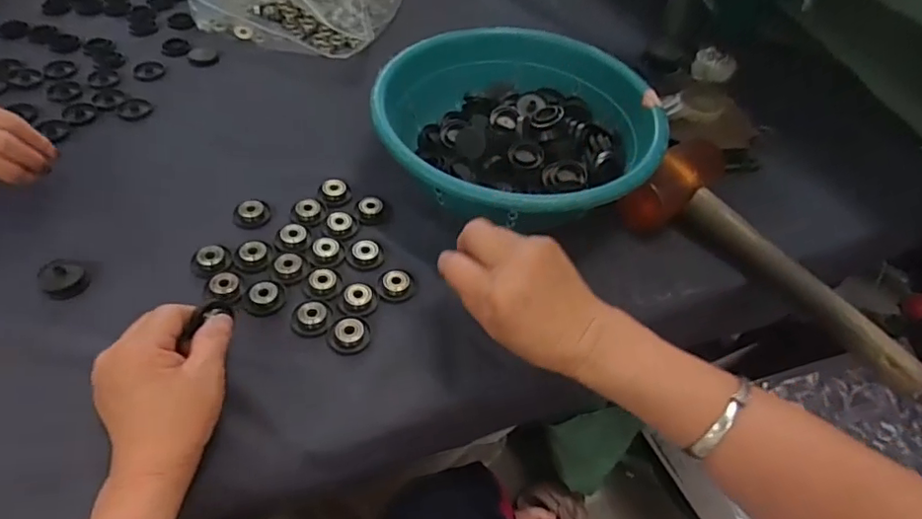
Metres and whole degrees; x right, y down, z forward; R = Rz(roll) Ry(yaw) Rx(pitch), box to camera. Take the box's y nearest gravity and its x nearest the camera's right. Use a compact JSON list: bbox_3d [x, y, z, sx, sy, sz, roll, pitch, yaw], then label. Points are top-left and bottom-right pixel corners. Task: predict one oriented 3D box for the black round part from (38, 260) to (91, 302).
[{"bbox_3d":[-0.321,0.015,0.455,0.035,0.014,0.031,-6,50,-11],"label":"black round part"}]

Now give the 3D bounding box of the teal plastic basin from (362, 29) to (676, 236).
[{"bbox_3d":[0.050,-0.109,0.544,0.252,0.096,0.248,3,49,-4],"label":"teal plastic basin"}]

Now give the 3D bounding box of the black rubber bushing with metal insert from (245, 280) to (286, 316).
[{"bbox_3d":[-0.156,0.031,0.452,0.026,0.010,0.028,3,49,-4],"label":"black rubber bushing with metal insert"}]

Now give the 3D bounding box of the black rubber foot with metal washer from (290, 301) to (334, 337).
[{"bbox_3d":[-0.117,0.046,0.443,0.030,0.010,0.027,18,50,10],"label":"black rubber foot with metal washer"}]

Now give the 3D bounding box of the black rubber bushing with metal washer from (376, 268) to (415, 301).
[{"bbox_3d":[-0.053,0.019,0.470,0.025,0.015,0.031,37,55,23],"label":"black rubber bushing with metal washer"}]

